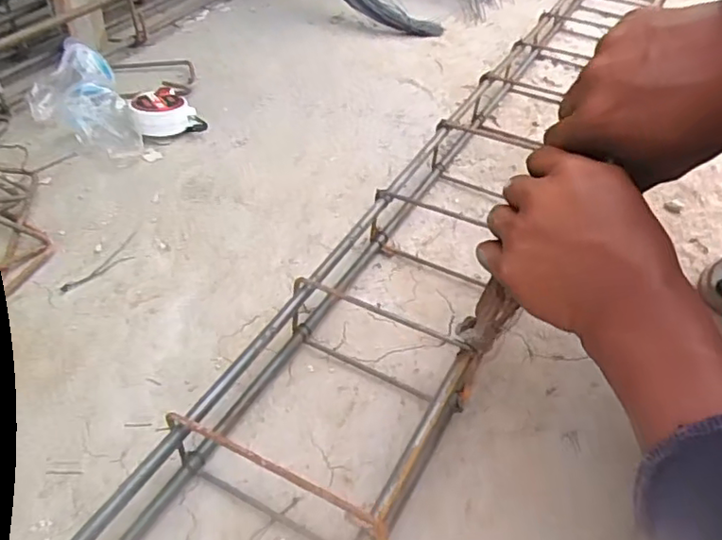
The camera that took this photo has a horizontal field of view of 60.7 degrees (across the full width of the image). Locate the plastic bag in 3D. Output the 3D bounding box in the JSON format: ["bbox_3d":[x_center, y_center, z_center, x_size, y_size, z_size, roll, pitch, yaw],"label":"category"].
[{"bbox_3d":[-0.313,-0.186,0.686,0.095,0.059,0.185,-17,47,-24],"label":"plastic bag"}]

